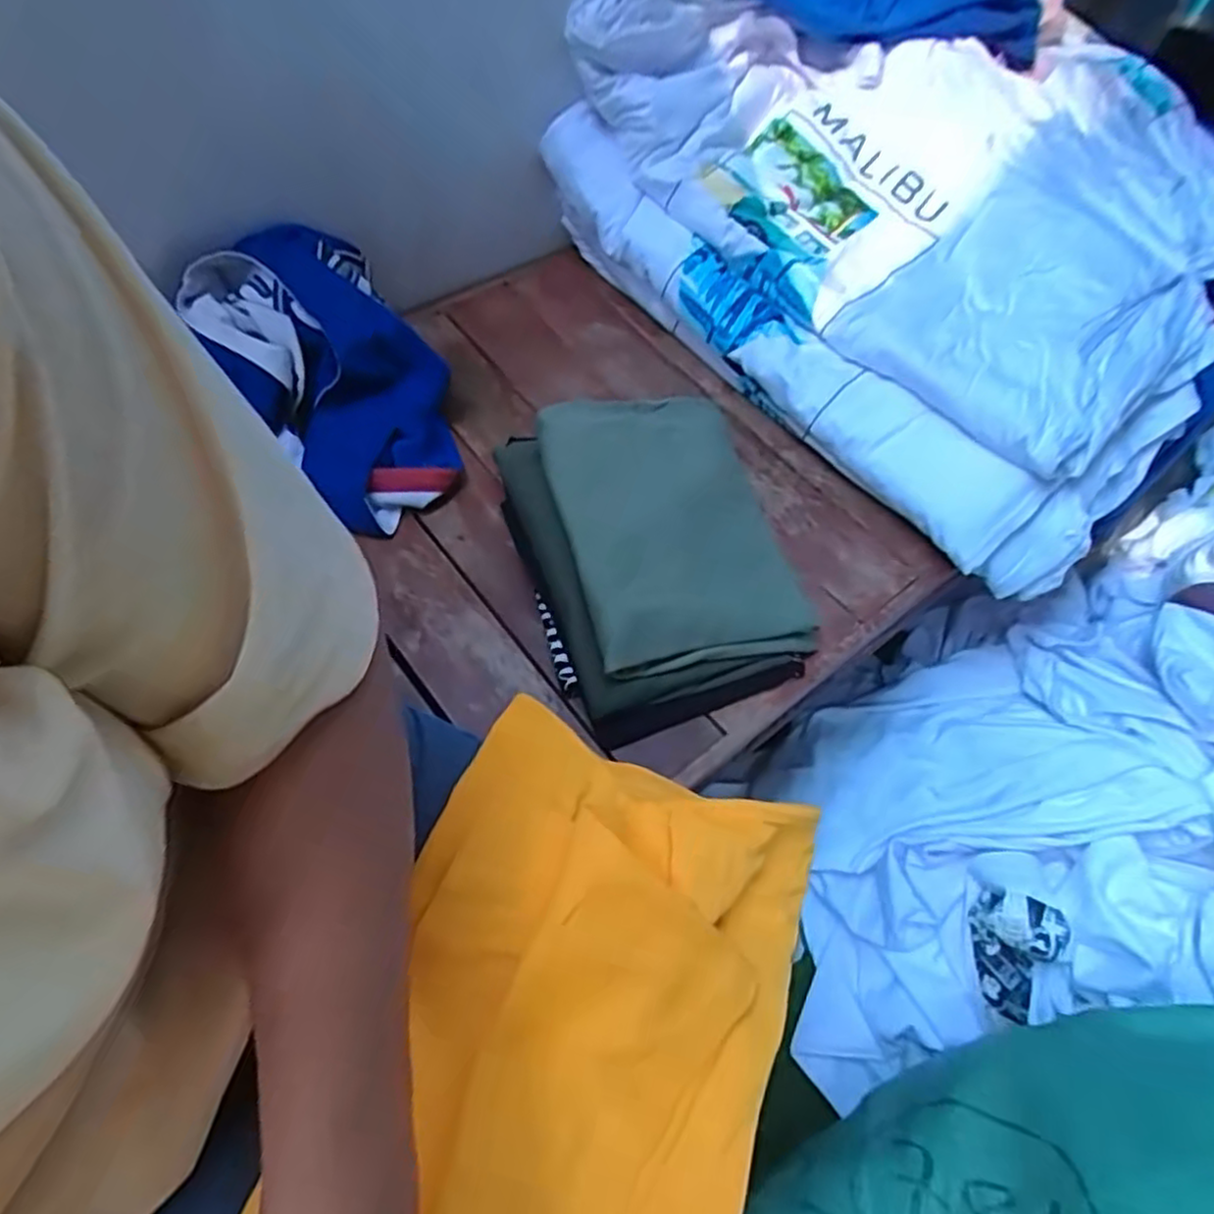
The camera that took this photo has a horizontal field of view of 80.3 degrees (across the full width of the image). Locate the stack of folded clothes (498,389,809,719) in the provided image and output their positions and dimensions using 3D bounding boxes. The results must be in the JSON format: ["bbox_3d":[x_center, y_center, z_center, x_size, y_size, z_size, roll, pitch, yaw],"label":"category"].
[{"bbox_3d":[0.043,-0.060,0.592,0.203,0.074,0.254,-16,61,-14],"label":"stack of folded clothes"}]

